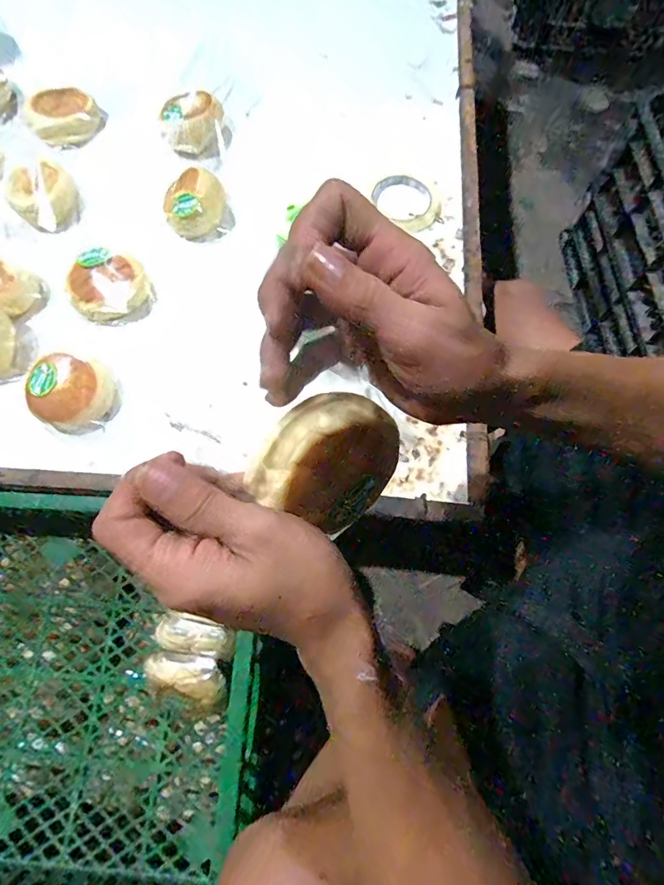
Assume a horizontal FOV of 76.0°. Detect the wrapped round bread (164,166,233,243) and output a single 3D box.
[{"bbox_3d":[-0.178,-0.313,0.564,0.083,0.049,0.088,-41,76,-11],"label":"wrapped round bread"}]

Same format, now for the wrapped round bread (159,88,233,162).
[{"bbox_3d":[-0.194,-0.448,0.607,0.092,0.045,0.101,0,72,1],"label":"wrapped round bread"}]

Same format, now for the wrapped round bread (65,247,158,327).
[{"bbox_3d":[-0.275,-0.188,0.530,0.099,0.038,0.090,0,72,1],"label":"wrapped round bread"}]

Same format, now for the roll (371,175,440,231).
[{"bbox_3d":[0.107,-0.328,0.574,0.075,0.014,0.091,-39,76,-11],"label":"roll"}]

